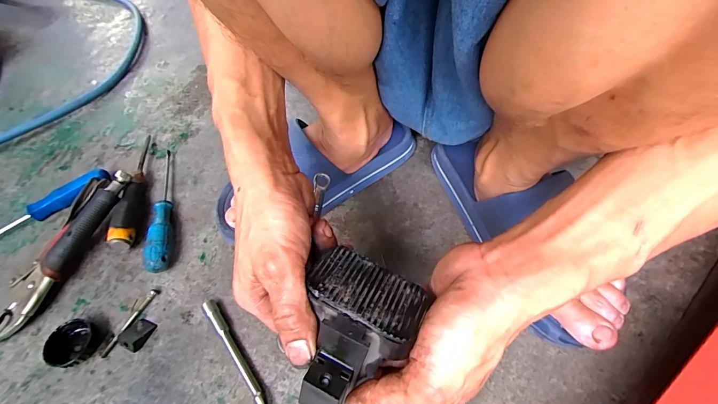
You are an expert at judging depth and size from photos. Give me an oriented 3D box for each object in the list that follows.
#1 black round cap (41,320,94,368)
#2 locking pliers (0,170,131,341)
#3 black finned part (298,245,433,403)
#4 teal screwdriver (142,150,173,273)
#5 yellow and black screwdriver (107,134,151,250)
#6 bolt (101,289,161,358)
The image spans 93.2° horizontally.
[{"bbox_3d":[-0.296,0.145,0.350,0.039,0.020,0.045,5,55,8],"label":"black round cap"},{"bbox_3d":[-0.358,0.053,0.406,0.058,0.041,0.208,11,56,12],"label":"locking pliers"},{"bbox_3d":[-0.008,0.078,0.212,0.077,0.034,0.091,21,59,18],"label":"black finned part"},{"bbox_3d":[-0.256,0.001,0.444,0.023,0.029,0.201,-16,55,-7],"label":"teal screwdriver"},{"bbox_3d":[-0.311,-0.025,0.463,0.030,0.031,0.201,-14,54,-5],"label":"yellow and black screwdriver"},{"bbox_3d":[-0.247,0.129,0.367,0.011,0.006,0.078,17,58,16],"label":"bolt"}]

